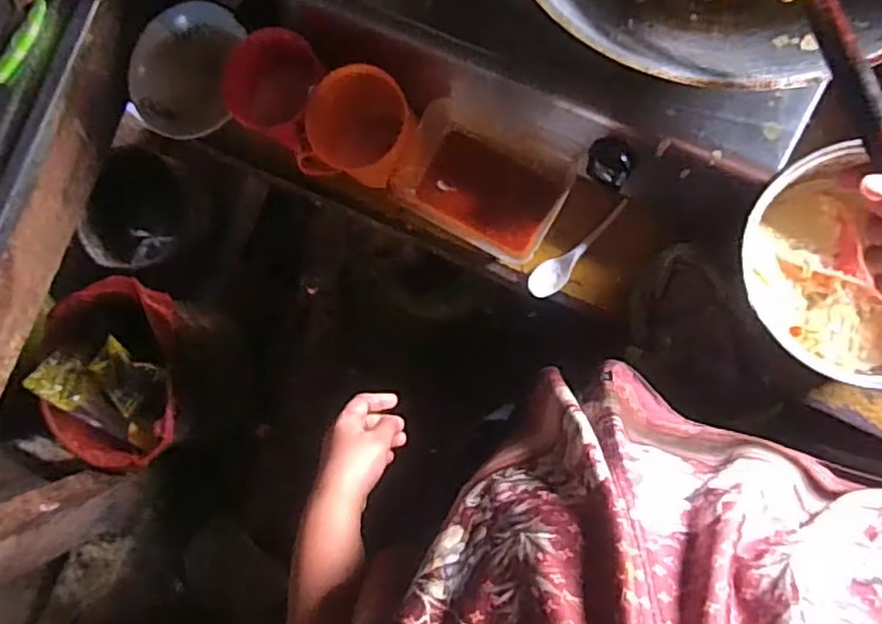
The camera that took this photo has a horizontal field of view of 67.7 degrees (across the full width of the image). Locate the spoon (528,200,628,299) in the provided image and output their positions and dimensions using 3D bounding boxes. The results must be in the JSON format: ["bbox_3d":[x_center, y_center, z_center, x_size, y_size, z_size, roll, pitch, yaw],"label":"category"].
[{"bbox_3d":[0.146,-0.066,0.700,0.131,0.027,0.034,-44,84,4],"label":"spoon"}]

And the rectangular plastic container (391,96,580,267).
[{"bbox_3d":[0.042,-0.136,0.708,0.176,0.057,0.124,30,92,7],"label":"rectangular plastic container"}]

